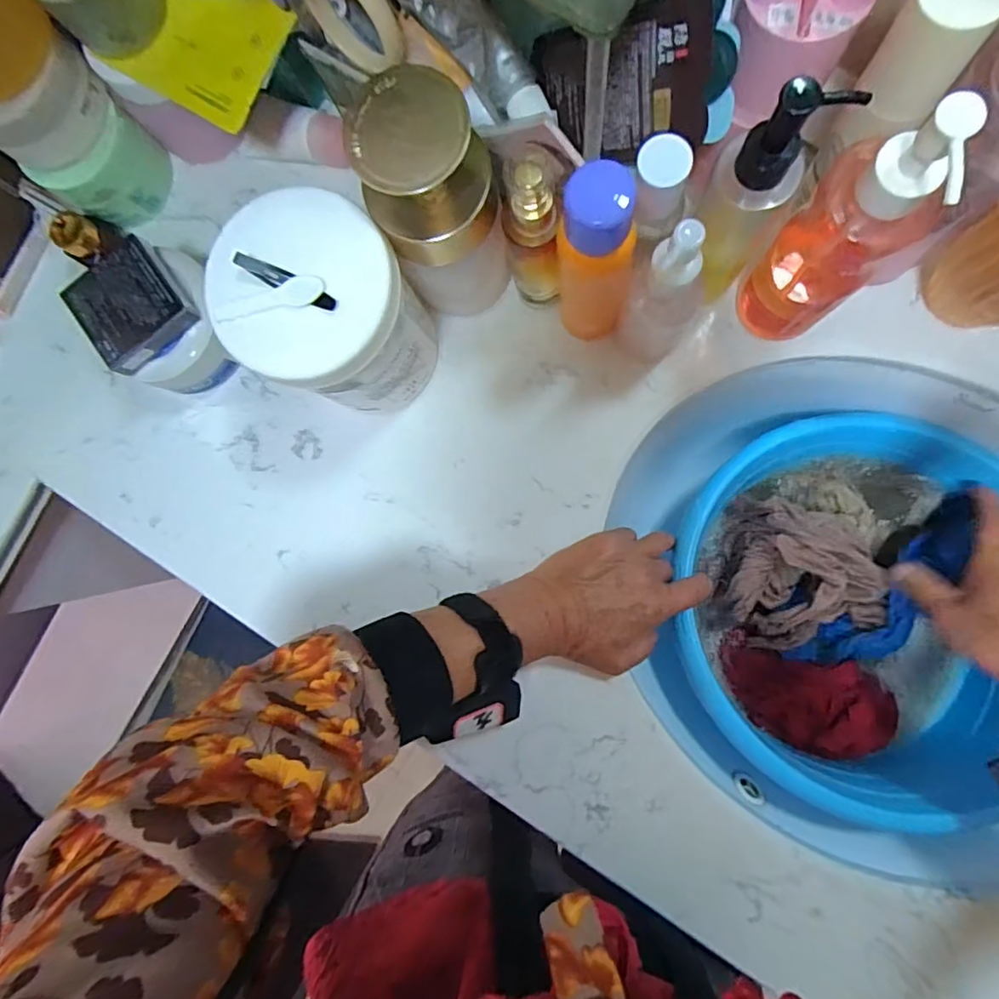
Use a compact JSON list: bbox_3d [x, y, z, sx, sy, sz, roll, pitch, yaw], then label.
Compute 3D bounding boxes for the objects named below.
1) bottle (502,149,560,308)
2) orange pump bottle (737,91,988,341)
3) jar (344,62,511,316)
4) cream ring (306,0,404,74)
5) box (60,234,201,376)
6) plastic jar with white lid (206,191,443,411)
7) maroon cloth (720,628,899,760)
[{"bbox_3d":[0.022,-0.163,0.363,0.034,0.147,0.028,-5,89,8],"label":"bottle"},{"bbox_3d":[0.193,-0.147,0.318,0.058,0.192,0.059,35,95,7],"label":"orange pump bottle"},{"bbox_3d":[-0.036,-0.182,0.361,0.072,0.161,0.069,0,90,8],"label":"jar"},{"bbox_3d":[-0.095,-0.308,0.353,0.081,0.068,0.023,40,95,6],"label":"cream ring"},{"bbox_3d":[-0.268,-0.141,0.405,0.073,0.018,0.073,-34,85,7],"label":"box"},{"bbox_3d":[-0.102,-0.119,0.376,0.100,0.152,0.101,0,90,8],"label":"plastic jar with white lid"},{"bbox_3d":[0.271,0.177,0.490,0.145,0.048,0.073,14,92,8],"label":"maroon cloth"}]

